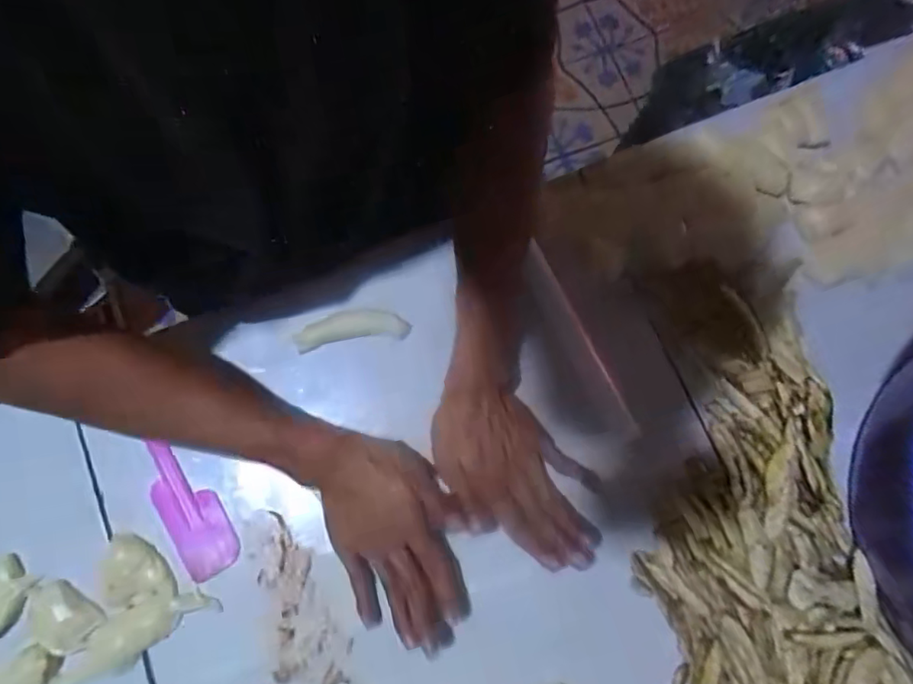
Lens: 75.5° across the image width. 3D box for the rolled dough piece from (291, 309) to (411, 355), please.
[{"bbox_3d":[-0.093,-0.013,0.519,0.099,0.009,0.031,-8,77,-3],"label":"rolled dough piece"}]

